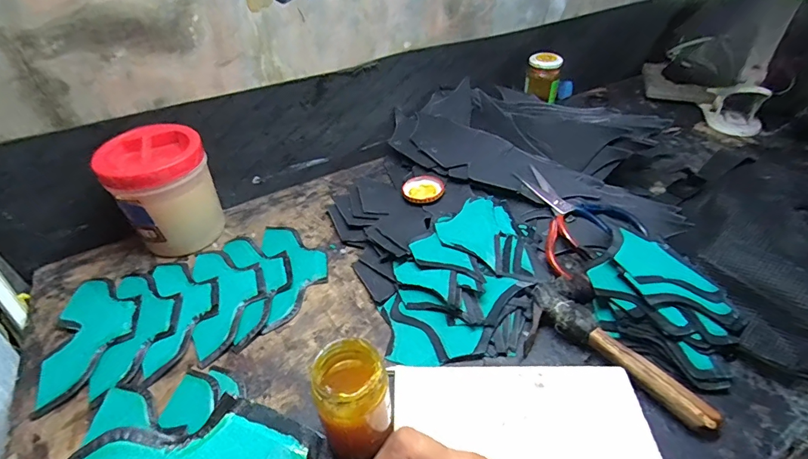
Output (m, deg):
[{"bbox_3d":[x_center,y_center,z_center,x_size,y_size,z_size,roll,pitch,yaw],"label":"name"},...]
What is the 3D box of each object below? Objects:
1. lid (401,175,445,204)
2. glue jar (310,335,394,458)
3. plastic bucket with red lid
[{"bbox_3d":[0.028,-0.060,0.636,0.061,0.011,0.068,1,41,5],"label":"lid"},{"bbox_3d":[-0.040,0.146,0.359,0.056,0.115,0.063,-8,41,-5],"label":"glue jar"},{"bbox_3d":[-0.314,-0.051,0.573,0.119,0.137,0.110,-2,40,1],"label":"plastic bucket with red lid"}]

